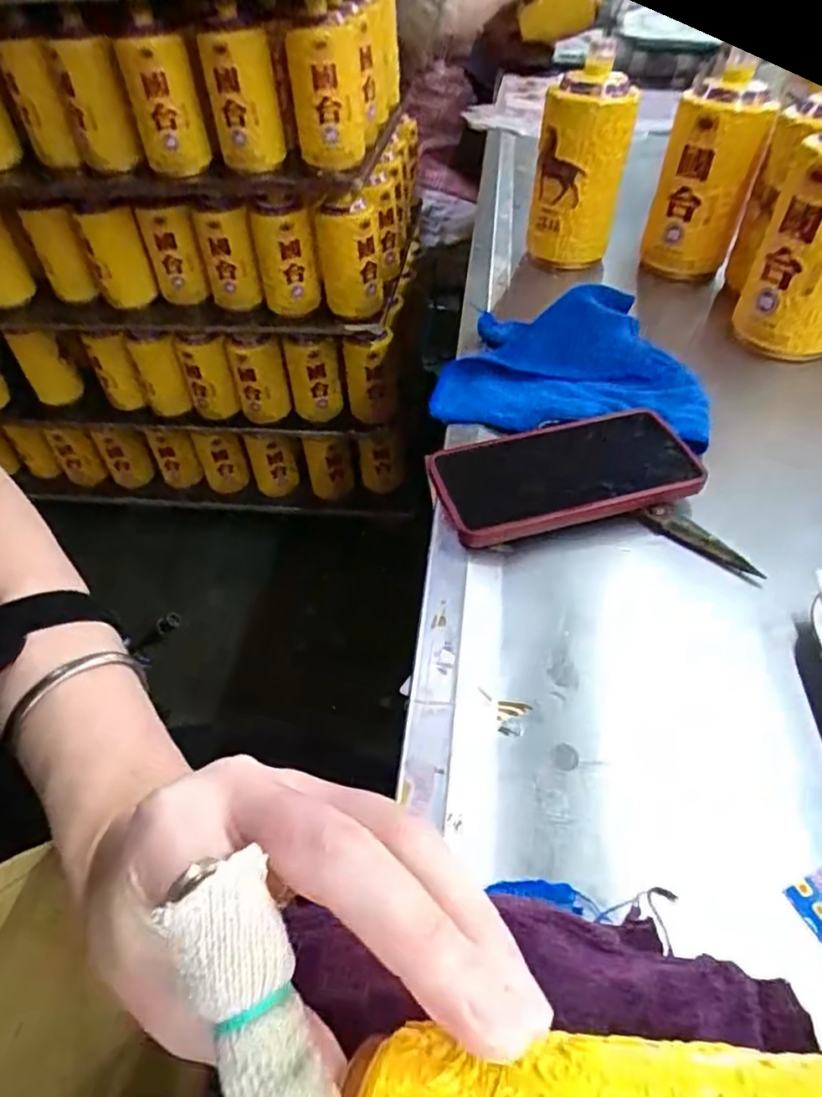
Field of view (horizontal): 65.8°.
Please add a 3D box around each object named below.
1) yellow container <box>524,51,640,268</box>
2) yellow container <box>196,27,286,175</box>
[{"bbox_3d":[0.173,-0.388,0.646,0.084,0.149,0.105,12,48,13],"label":"yellow container"},{"bbox_3d":[-0.210,-0.561,0.801,0.085,0.134,0.082,-10,47,-7],"label":"yellow container"}]

